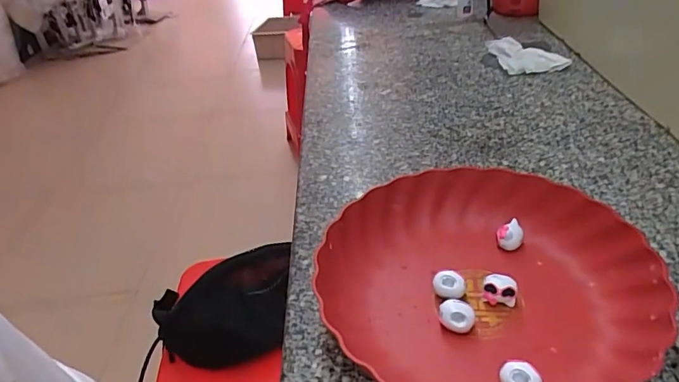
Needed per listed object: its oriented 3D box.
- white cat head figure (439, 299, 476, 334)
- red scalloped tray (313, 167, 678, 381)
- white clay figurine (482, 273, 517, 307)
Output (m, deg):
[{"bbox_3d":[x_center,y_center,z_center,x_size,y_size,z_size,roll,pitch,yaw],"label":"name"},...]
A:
[{"bbox_3d":[0.088,0.095,0.356,0.025,0.020,0.019,2,36,13],"label":"white cat head figure"},{"bbox_3d":[0.113,0.066,0.375,0.242,0.047,0.226,19,43,33],"label":"red scalloped tray"},{"bbox_3d":[0.124,0.079,0.369,0.024,0.029,0.011,4,36,16],"label":"white clay figurine"}]

